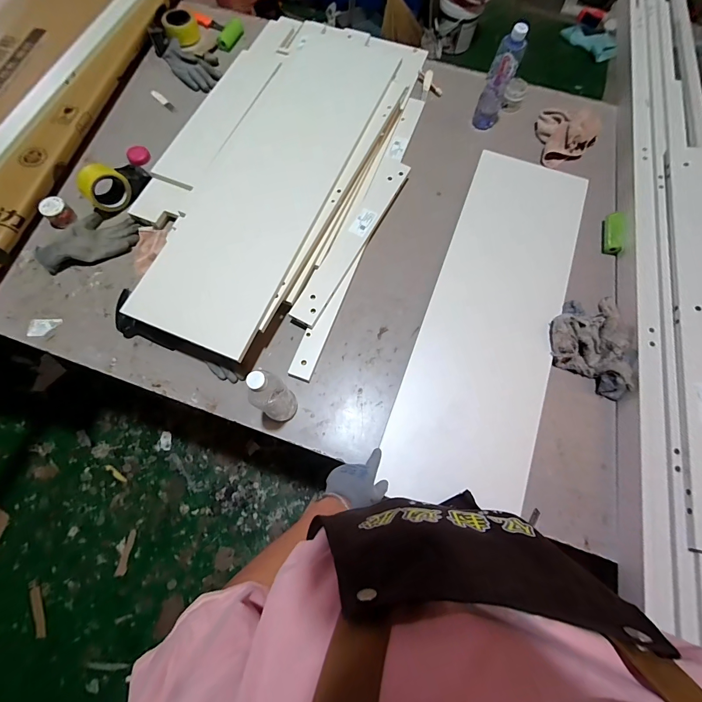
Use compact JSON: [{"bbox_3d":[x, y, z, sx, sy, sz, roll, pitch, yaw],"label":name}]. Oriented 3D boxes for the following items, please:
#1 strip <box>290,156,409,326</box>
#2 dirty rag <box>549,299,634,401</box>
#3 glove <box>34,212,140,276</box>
[{"bbox_3d":[0.008,-0.276,0.804,0.073,0.012,0.502,25,73,10],"label":"strip"},{"bbox_3d":[0.504,-0.021,0.716,0.148,0.059,0.222,9,71,4],"label":"dirty rag"},{"bbox_3d":[-0.628,-0.270,0.804,0.220,0.040,0.130,-24,72,-7],"label":"glove"}]

